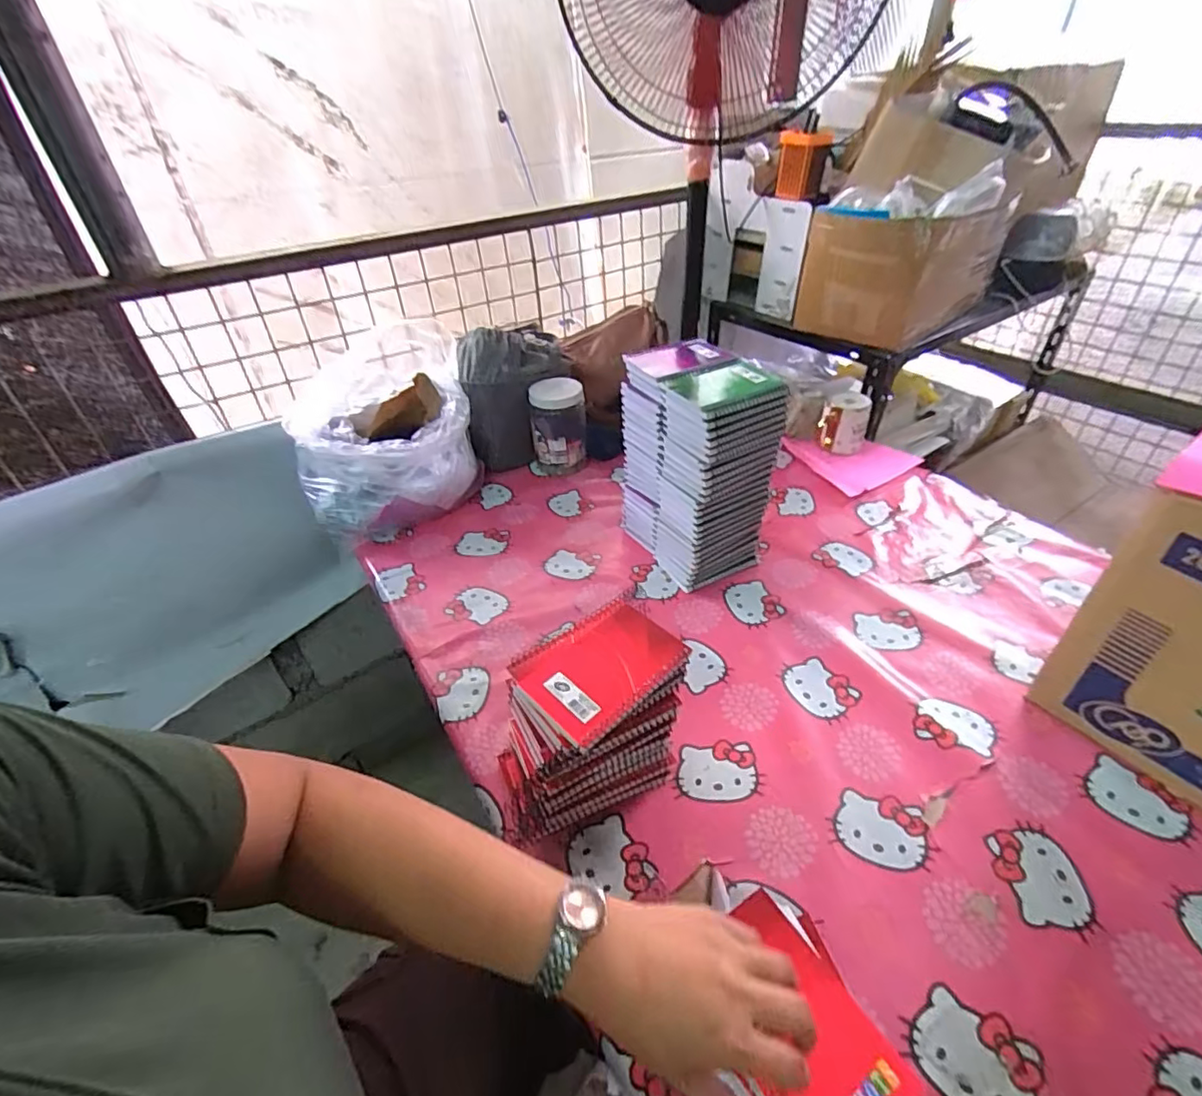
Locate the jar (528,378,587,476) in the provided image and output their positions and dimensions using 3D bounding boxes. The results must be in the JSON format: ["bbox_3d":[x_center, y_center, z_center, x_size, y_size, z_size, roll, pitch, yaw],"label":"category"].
[{"bbox_3d":[-0.079,-0.227,1.084,0.098,0.159,0.082,-4,38,-1],"label":"jar"}]

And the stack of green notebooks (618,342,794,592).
[{"bbox_3d":[0.134,-0.116,0.825,0.131,0.286,0.188,-21,42,-21],"label":"stack of green notebooks"}]

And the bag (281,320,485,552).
[{"bbox_3d":[-0.371,-0.198,1.001,0.302,0.245,0.254,-18,41,-18],"label":"bag"}]

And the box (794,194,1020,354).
[{"bbox_3d":[0.586,-0.552,1.134,0.349,0.208,0.230,-27,44,-27],"label":"box"}]

